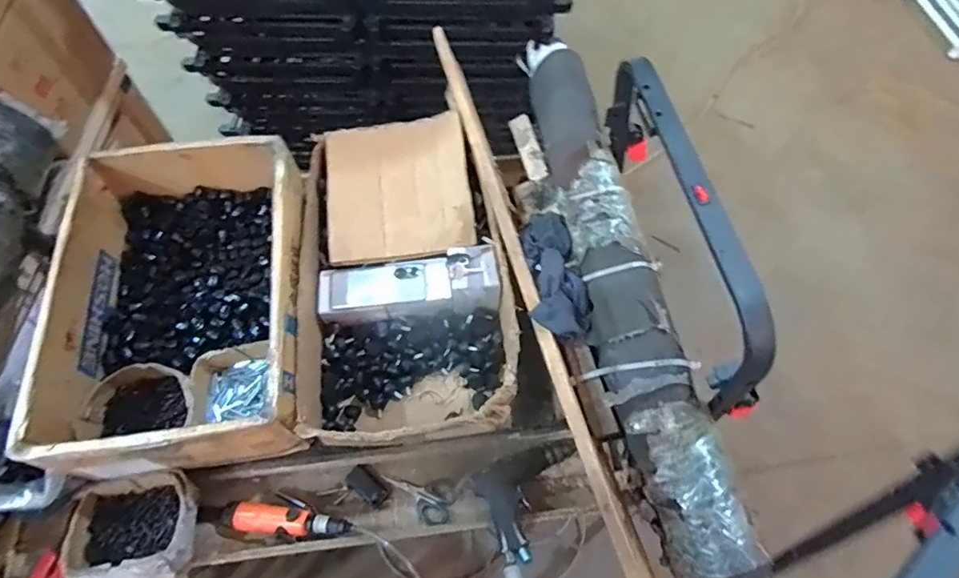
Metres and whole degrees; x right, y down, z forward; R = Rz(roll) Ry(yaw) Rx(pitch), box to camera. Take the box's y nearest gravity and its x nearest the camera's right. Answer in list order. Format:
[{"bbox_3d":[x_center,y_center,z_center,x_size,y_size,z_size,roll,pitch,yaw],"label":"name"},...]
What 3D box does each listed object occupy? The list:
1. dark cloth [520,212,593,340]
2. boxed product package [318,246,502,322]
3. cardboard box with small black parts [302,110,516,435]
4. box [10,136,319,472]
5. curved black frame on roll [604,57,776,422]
[{"bbox_3d":[0.109,-0.031,0.806,0.088,0.047,0.226,-10,62,-3],"label":"dark cloth"},{"bbox_3d":[-0.119,-0.006,0.905,0.303,0.083,0.094,-5,62,-1],"label":"boxed product package"},{"bbox_3d":[-0.130,-0.019,0.902,0.339,0.156,0.553,-5,62,-1],"label":"cardboard box with small black parts"},{"bbox_3d":[-0.469,0.008,0.870,0.358,0.163,0.525,-8,62,-2],"label":"box"},{"bbox_3d":[0.273,-0.104,0.730,0.049,0.253,0.506,-13,56,4],"label":"curved black frame on roll"}]

